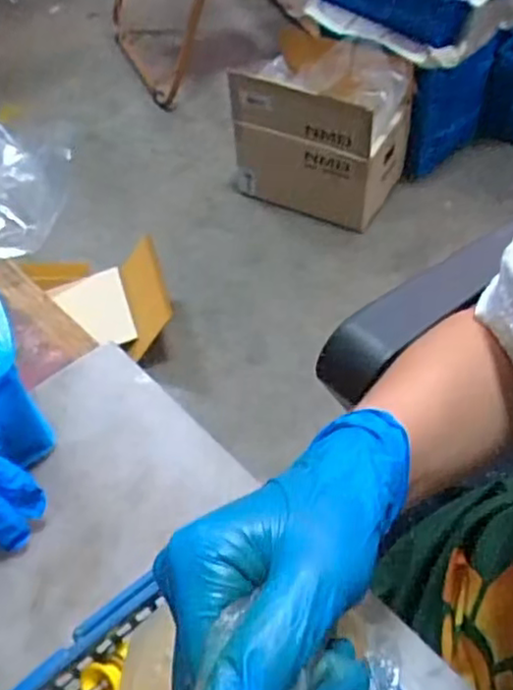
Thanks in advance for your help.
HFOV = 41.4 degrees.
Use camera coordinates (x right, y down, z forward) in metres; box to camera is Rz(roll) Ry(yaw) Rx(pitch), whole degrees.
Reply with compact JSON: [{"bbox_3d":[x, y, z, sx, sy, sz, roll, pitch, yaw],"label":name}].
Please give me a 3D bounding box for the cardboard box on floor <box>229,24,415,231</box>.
[{"bbox_3d":[0.137,-0.439,1.432,0.327,0.307,0.200,25,57,21],"label":"cardboard box on floor"}]

